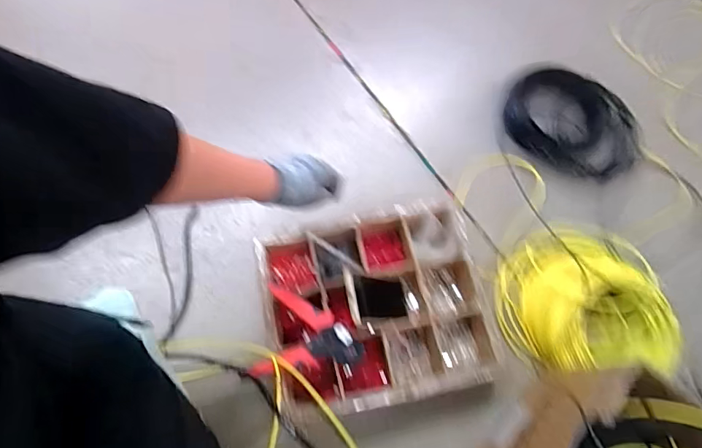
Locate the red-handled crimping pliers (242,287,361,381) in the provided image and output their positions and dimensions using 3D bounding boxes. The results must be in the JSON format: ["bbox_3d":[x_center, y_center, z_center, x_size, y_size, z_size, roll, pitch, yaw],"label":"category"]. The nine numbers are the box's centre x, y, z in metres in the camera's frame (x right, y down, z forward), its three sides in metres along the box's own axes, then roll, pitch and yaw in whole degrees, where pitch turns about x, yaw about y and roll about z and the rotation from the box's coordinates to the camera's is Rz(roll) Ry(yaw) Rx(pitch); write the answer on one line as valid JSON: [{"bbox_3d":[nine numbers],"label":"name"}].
[{"bbox_3d":[-0.058,0.165,0.619,0.148,0.030,0.122,11,72,4],"label":"red-handled crimping pliers"}]

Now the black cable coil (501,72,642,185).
[{"bbox_3d":[0.421,-0.189,0.830,0.259,0.059,0.173,36,76,12],"label":"black cable coil"}]

